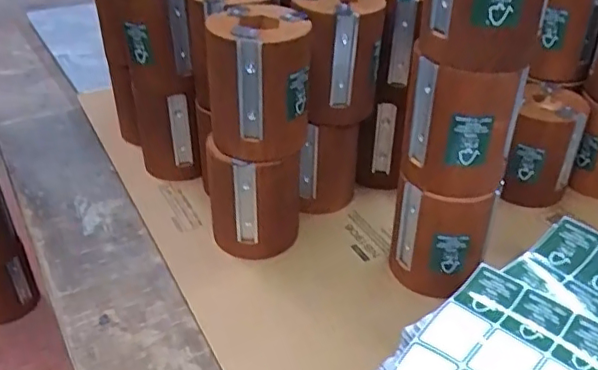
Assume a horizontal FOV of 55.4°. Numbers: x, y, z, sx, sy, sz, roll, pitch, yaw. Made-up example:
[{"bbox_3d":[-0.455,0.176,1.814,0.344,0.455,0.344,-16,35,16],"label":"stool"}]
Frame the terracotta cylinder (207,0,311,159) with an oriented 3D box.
[{"bbox_3d":[-0.032,-0.083,0.452,0.083,0.098,0.082,-2,36,-1],"label":"terracotta cylinder"}]

